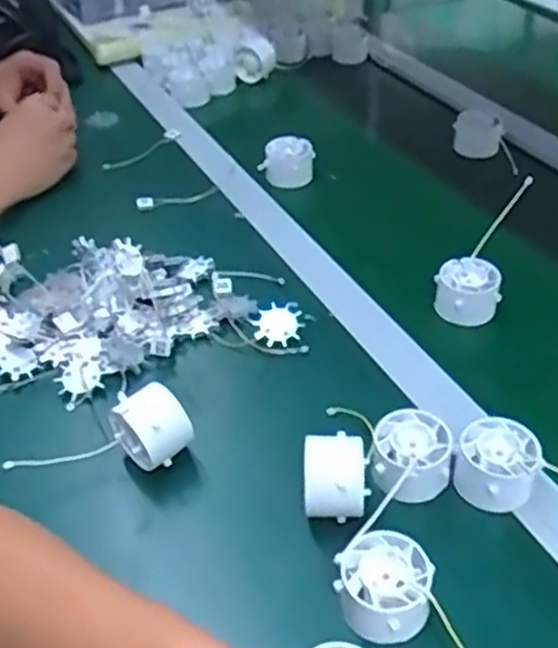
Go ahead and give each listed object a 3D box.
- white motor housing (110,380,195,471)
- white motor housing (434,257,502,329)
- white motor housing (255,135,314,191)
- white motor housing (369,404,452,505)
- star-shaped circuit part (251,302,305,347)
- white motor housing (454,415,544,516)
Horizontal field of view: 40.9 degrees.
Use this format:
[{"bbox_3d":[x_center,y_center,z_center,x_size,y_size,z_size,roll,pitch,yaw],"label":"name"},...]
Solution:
[{"bbox_3d":[-0.087,0.071,0.512,0.044,0.054,0.044,-24,45,-23],"label":"white motor housing"},{"bbox_3d":[0.160,-0.026,0.635,0.052,0.040,0.052,5,41,9],"label":"white motor housing"},{"bbox_3d":[0.009,-0.175,0.819,0.054,0.045,0.054,3,41,7],"label":"white motor housing"},{"bbox_3d":[0.087,0.088,0.492,0.047,0.037,0.055,8,42,13],"label":"white motor housing"},{"bbox_3d":[-0.001,0.002,0.615,0.040,0.011,0.039,2,62,-9],"label":"star-shaped circuit part"},{"bbox_3d":[0.141,0.093,0.484,0.048,0.040,0.049,-2,41,2],"label":"white motor housing"}]

